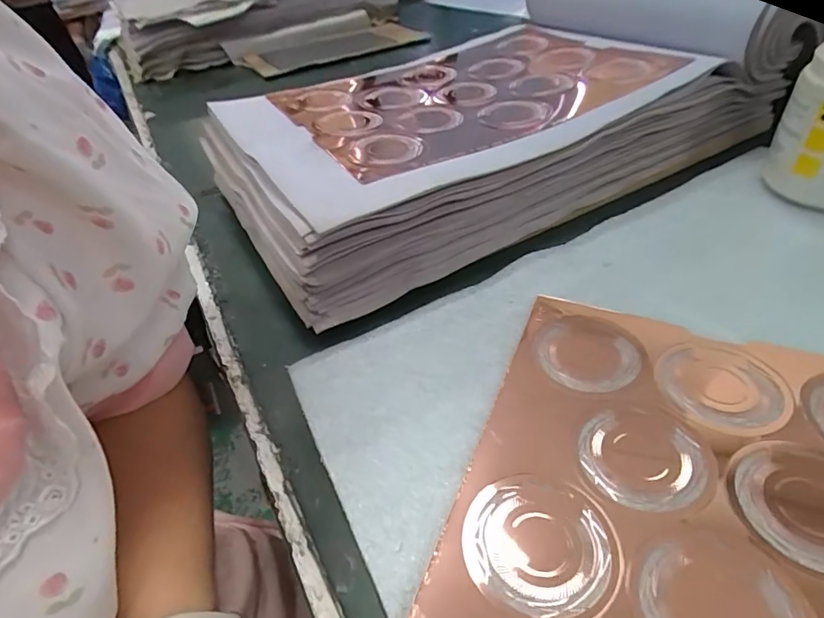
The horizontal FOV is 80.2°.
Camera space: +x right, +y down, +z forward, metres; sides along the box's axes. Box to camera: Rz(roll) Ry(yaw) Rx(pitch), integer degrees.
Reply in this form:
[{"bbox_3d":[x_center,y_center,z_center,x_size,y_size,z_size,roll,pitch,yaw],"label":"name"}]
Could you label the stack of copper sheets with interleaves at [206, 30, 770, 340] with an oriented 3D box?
[{"bbox_3d":[0.056,-0.165,0.438,0.431,0.079,0.257,-25,44,-19],"label":"stack of copper sheets with interleaves"}]

